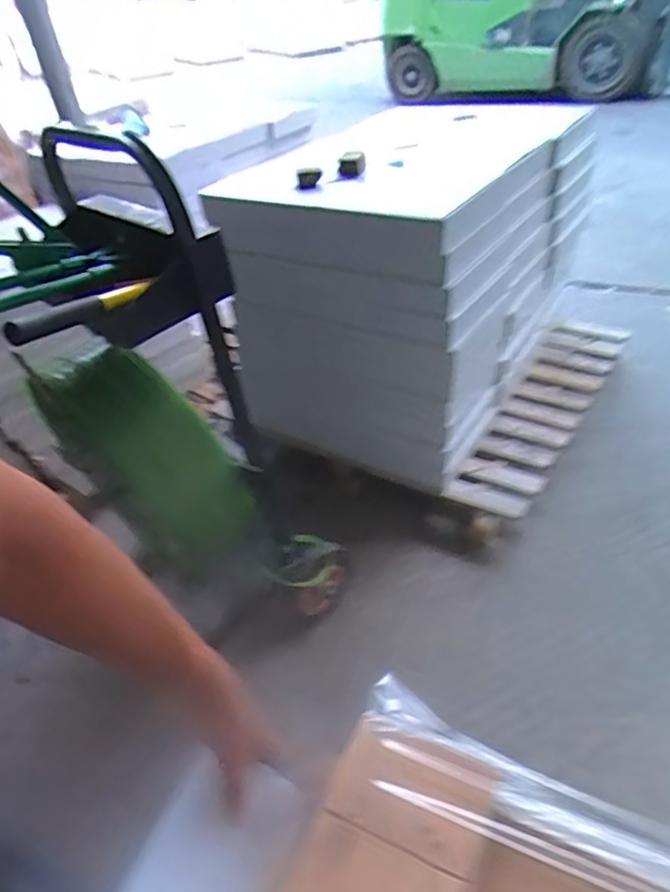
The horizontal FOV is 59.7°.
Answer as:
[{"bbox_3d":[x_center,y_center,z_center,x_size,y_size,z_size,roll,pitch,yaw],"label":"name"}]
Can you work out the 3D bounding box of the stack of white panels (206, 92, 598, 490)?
[{"bbox_3d":[0.180,-0.408,1.533,0.627,0.629,0.667,20,46,29],"label":"stack of white panels"}]

